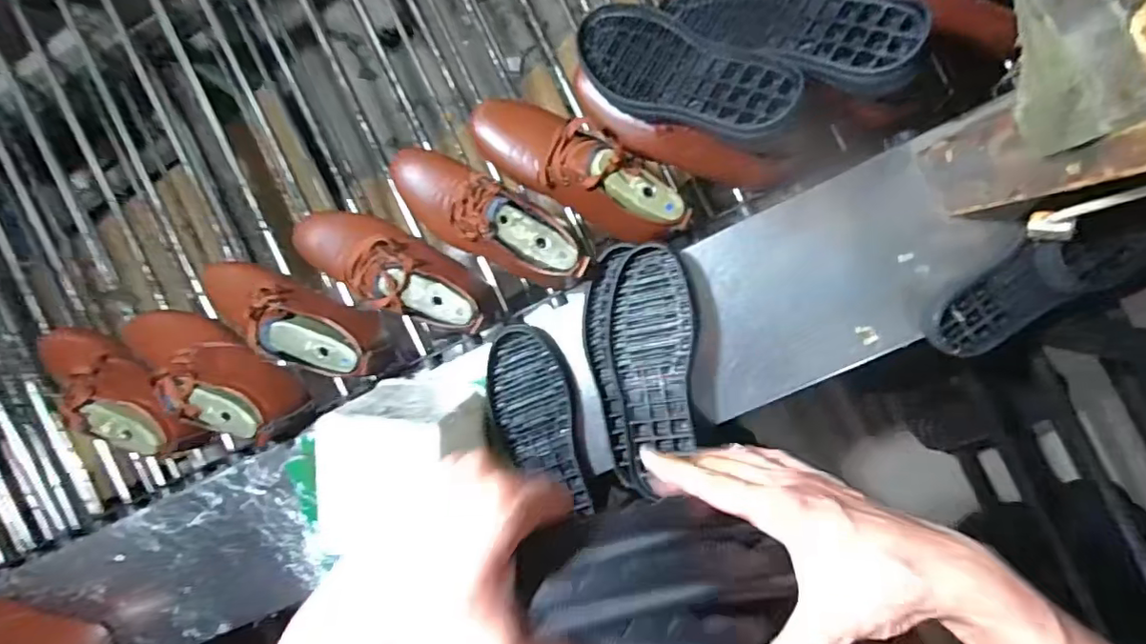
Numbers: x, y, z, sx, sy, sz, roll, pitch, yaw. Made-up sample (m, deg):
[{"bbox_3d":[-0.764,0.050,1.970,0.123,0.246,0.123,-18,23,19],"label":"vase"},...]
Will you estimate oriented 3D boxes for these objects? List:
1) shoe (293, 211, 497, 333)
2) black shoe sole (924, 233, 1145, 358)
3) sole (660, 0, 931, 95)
[{"bbox_3d":[-0.223,-0.066,0.686,0.277,0.106,0.085,24,96,6],"label":"shoe"},{"bbox_3d":[0.487,-0.039,0.591,0.233,0.040,0.082,-28,89,9],"label":"black shoe sole"},{"bbox_3d":[0.208,-0.299,0.560,0.278,0.036,0.101,40,99,34],"label":"sole"}]

